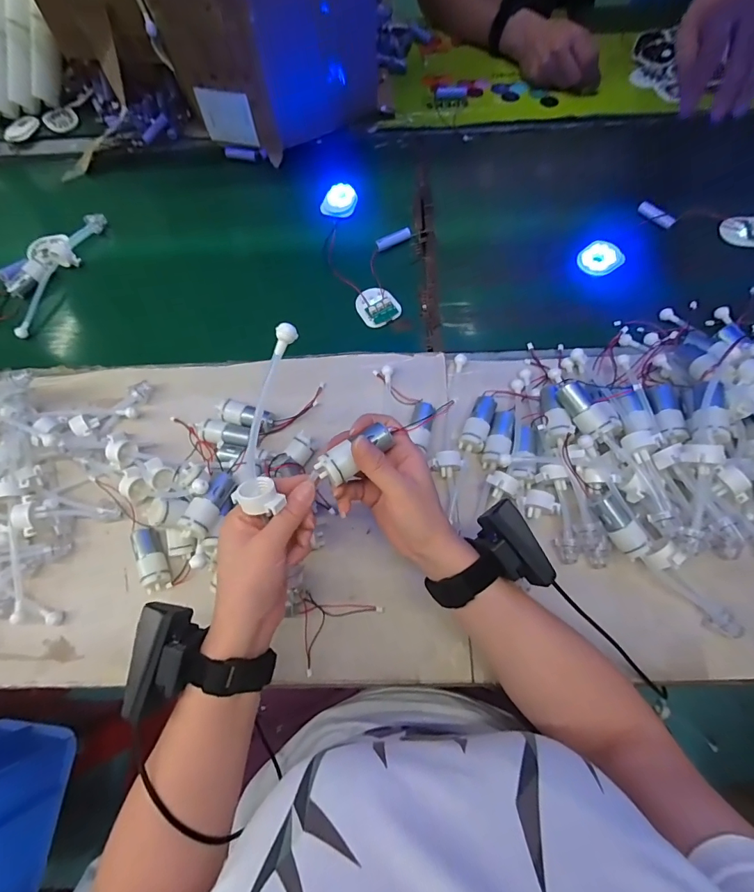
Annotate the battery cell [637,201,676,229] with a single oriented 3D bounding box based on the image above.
[{"bbox_3d":[0.375,-0.310,0.569,0.012,0.013,0.052,-38,72,-11],"label":"battery cell"}]

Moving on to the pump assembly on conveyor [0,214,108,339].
[{"bbox_3d":[-0.486,-0.244,0.585,0.103,0.028,0.231,18,72,8],"label":"pump assembly on conveyor"}]

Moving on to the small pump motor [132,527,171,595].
[{"bbox_3d":[-0.227,0.113,0.426,0.022,0.024,0.064,-27,71,-8],"label":"small pump motor"}]

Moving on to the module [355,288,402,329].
[{"bbox_3d":[0.002,-0.178,0.537,0.050,0.008,0.053,-28,71,-8],"label":"module"}]

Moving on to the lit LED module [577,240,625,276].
[{"bbox_3d":[0.288,-0.243,0.546,0.052,0.014,0.049,-36,73,-10],"label":"lit LED module"}]

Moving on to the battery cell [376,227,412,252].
[{"bbox_3d":[0.022,-0.283,0.575,0.051,0.012,0.016,-30,72,-8],"label":"battery cell"}]

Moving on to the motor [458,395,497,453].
[{"bbox_3d":[0.109,-0.025,0.455,0.027,0.020,0.064,19,72,9],"label":"motor"}]

